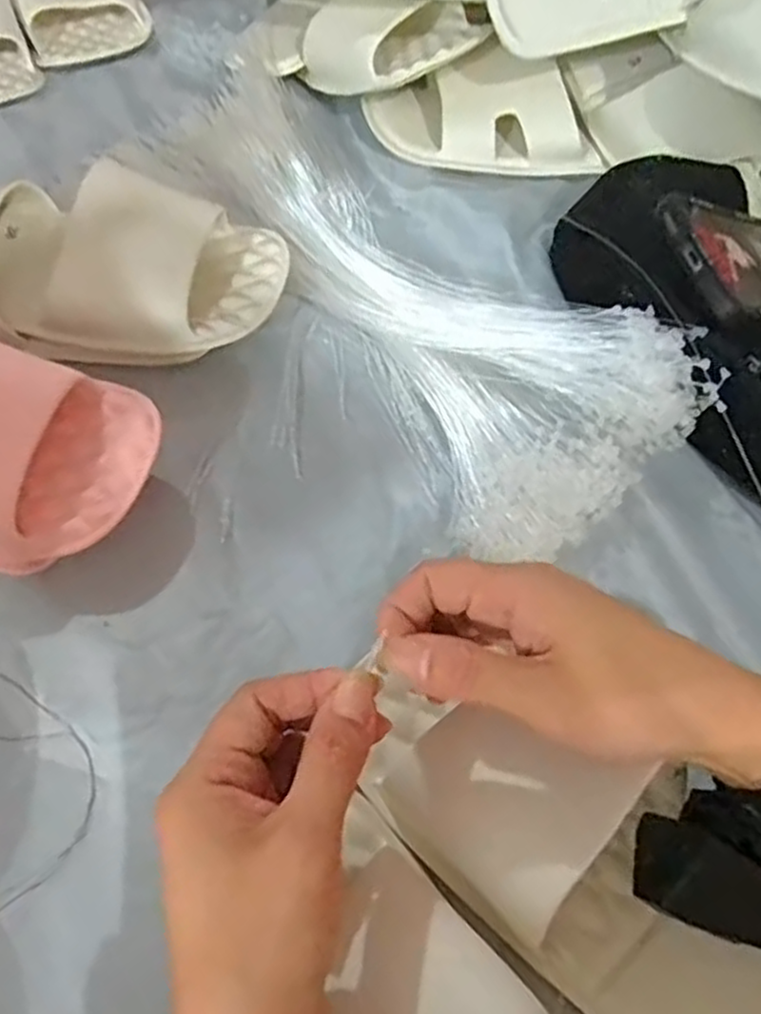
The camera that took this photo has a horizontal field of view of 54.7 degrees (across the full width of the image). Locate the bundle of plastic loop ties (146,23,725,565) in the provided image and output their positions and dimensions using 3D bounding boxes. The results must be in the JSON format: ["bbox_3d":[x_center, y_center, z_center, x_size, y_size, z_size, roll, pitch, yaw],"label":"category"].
[{"bbox_3d":[-0.010,-0.153,0.442,0.150,0.051,0.416,-34,66,-17],"label":"bundle of plastic loop ties"}]

